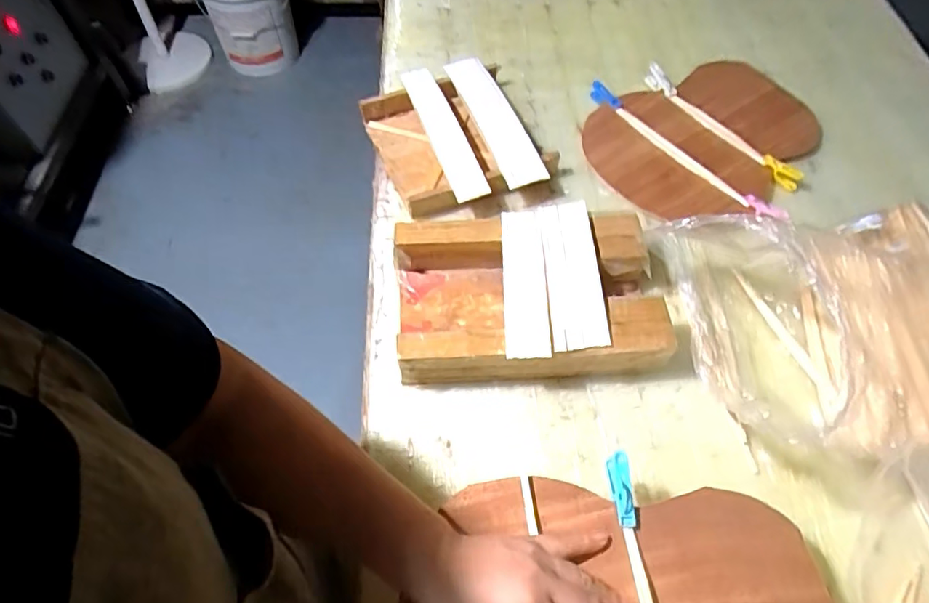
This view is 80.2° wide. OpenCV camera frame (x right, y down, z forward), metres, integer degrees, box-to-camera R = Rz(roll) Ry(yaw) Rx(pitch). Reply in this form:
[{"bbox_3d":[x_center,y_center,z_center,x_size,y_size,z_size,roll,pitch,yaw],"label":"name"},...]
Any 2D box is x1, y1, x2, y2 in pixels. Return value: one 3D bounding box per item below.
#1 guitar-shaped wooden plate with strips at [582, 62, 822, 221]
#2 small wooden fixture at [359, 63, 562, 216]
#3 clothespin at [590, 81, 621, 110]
[{"bbox_3d":[0.311,-0.212,0.717,0.280,0.021,0.210,-22,62,-14],"label":"guitar-shaped wooden plate with strips"},{"bbox_3d":[-0.016,-0.224,0.729,0.200,0.043,0.246,-18,61,-12],"label":"small wooden fixture"},{"bbox_3d":[0.200,-0.286,0.774,0.016,0.029,0.049,-34,66,-20],"label":"clothespin"}]

